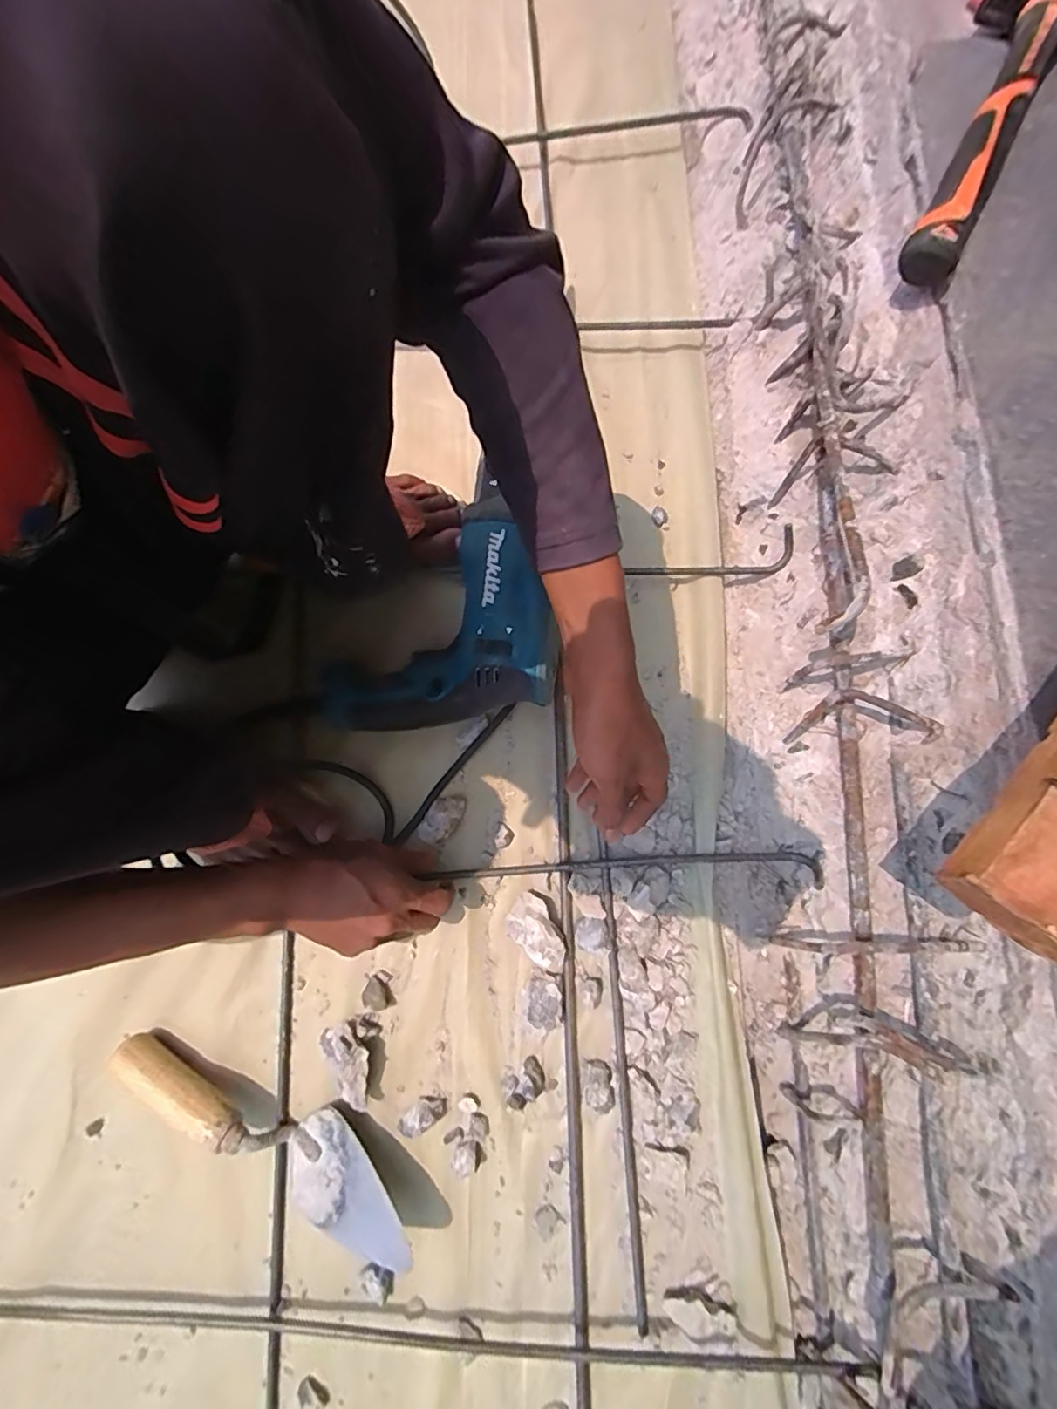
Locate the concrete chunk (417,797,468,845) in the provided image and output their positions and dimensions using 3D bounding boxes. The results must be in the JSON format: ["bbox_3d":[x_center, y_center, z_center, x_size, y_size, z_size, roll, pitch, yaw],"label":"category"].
[{"bbox_3d":[-0.076,0.101,0.483,0.028,0.020,0.047,29,83,10],"label":"concrete chunk"}]

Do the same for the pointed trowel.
[{"bbox_3d":[-0.203,0.329,0.424,0.269,0.045,0.064,30,83,10],"label":"pointed trowel"}]

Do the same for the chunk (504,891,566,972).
[{"bbox_3d":[0.006,0.191,0.456,0.036,0.024,0.060,-43,79,-4],"label":"chunk"}]

